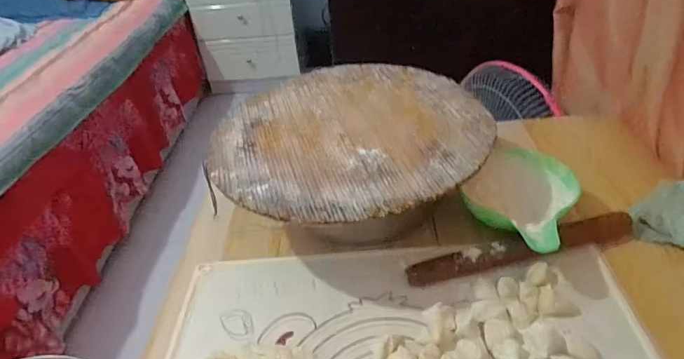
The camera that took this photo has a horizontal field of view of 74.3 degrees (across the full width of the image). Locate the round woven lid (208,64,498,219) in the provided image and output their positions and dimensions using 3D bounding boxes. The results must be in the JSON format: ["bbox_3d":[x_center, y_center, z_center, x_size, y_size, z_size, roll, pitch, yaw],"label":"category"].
[{"bbox_3d":[0.008,-0.071,0.597,0.346,0.006,0.355,-5,38,4],"label":"round woven lid"}]

